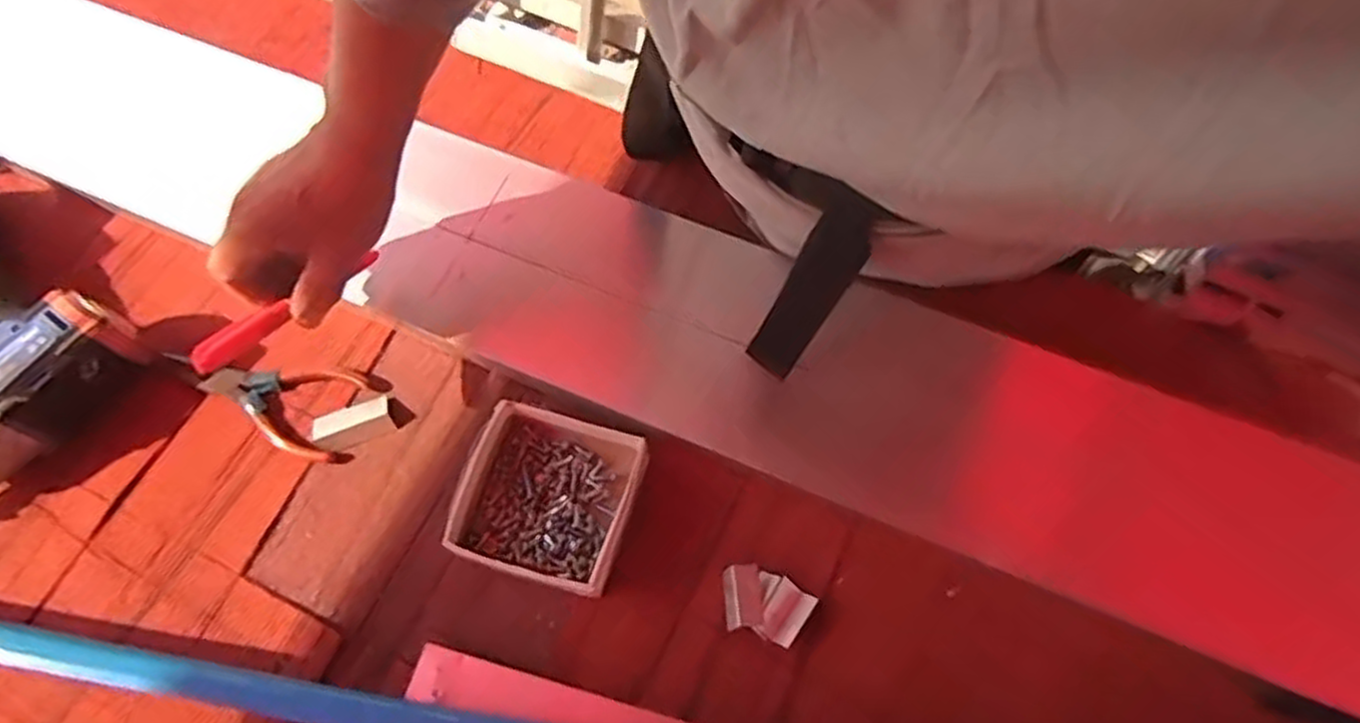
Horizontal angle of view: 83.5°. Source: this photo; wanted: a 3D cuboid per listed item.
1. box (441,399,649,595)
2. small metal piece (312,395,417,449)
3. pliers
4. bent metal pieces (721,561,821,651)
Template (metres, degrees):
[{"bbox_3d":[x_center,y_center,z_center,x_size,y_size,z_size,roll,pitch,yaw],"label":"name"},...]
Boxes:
[{"bbox_3d":[-0.087,0.084,0.483,0.118,0.032,0.101,18,71,8],"label":"box"},{"bbox_3d":[-0.213,0.039,0.511,0.060,0.010,0.026,-21,70,-6],"label":"small metal piece"},{"bbox_3d":[-0.267,0.025,0.520,0.114,0.011,0.066,17,71,8],"label":"pliers"},{"bbox_3d":[0.052,0.145,0.458,0.054,0.012,0.038,14,70,7],"label":"bent metal pieces"}]

